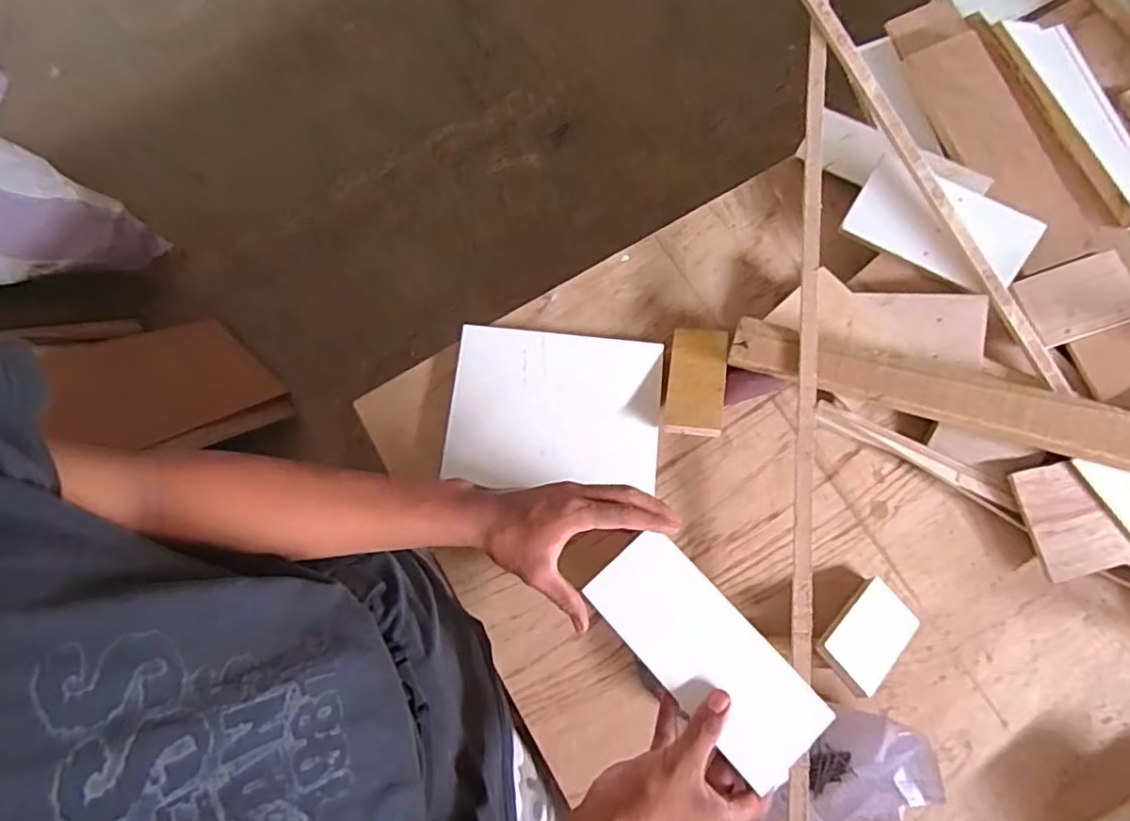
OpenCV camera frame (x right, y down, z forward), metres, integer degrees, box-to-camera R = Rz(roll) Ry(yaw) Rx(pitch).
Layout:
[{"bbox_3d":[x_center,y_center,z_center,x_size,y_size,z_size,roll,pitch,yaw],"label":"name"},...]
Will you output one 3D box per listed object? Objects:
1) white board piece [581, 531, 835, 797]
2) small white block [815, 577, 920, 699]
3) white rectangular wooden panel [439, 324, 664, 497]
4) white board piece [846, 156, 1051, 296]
[{"bbox_3d":[0.113,0.196,0.493,0.085,0.014,0.201,-43,74,-9],"label":"white board piece"},{"bbox_3d":[0.313,0.230,0.623,0.114,0.016,0.066,-31,72,-28],"label":"small white block"},{"bbox_3d":[-0.010,-0.002,0.701,0.238,0.011,0.178,5,82,0],"label":"white rectangular wooden panel"},{"bbox_3d":[0.431,-0.212,0.693,0.189,0.017,0.104,32,92,11],"label":"white board piece"}]

